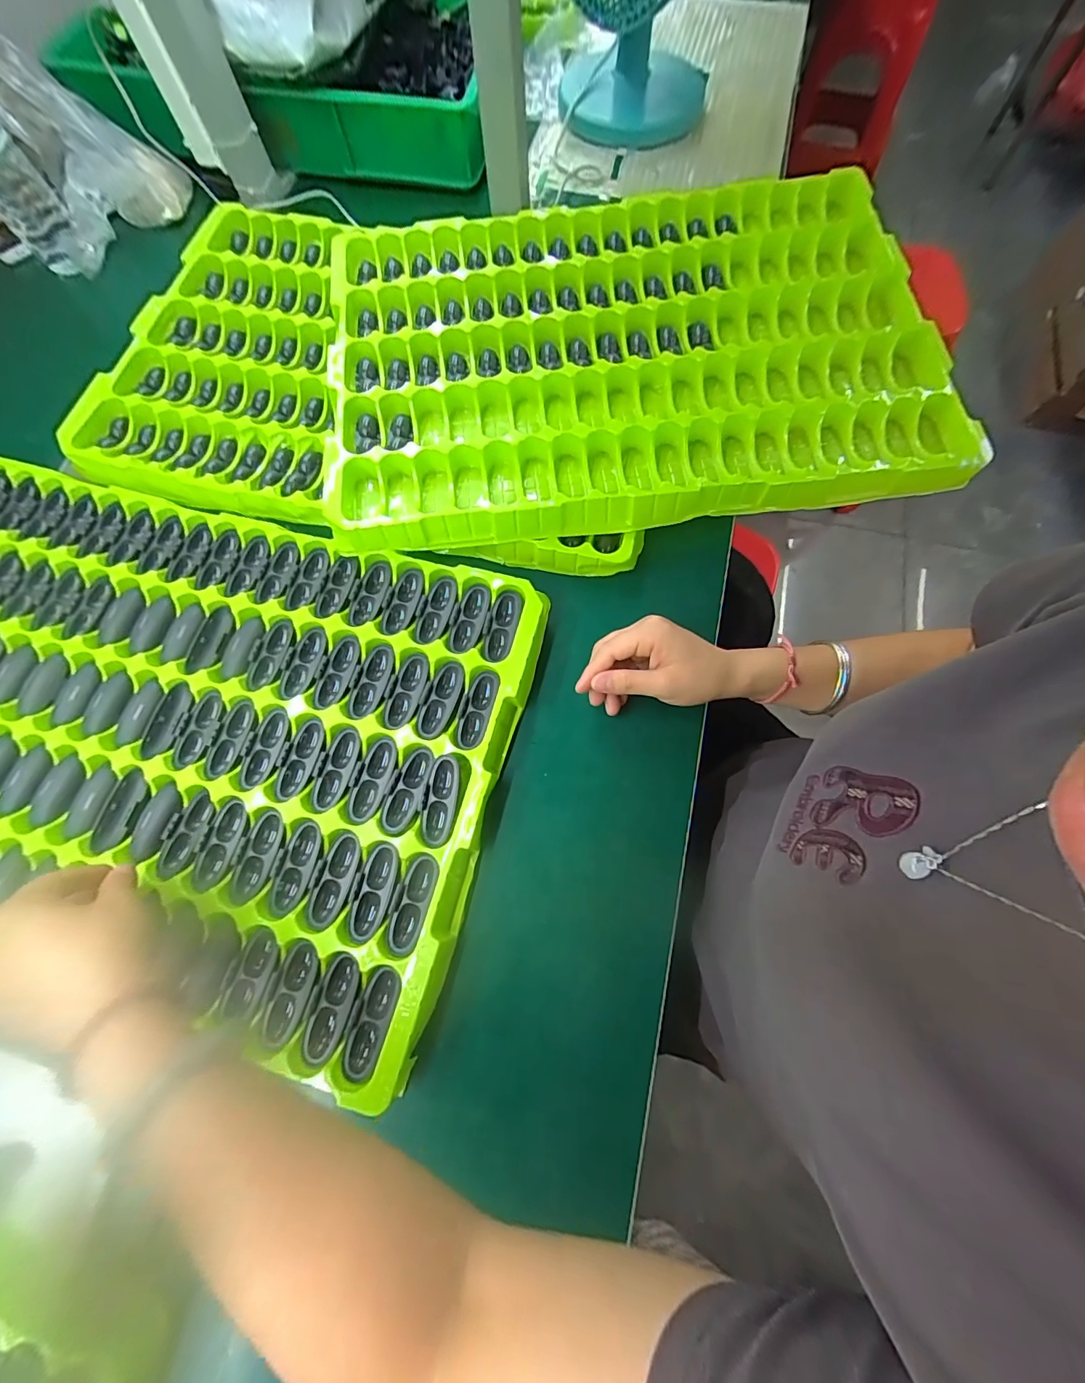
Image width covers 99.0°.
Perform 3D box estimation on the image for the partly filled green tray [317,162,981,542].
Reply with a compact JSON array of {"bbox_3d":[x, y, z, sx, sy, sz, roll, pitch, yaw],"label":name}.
[{"bbox_3d":[0.087,-0.352,0.474,0.591,0.065,0.422,-5,71,-1],"label":"partly filled green tray"}]

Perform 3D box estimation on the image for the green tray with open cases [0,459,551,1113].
[{"bbox_3d":[-0.316,0.019,0.381,0.567,0.024,0.373,14,72,6],"label":"green tray with open cases"}]

